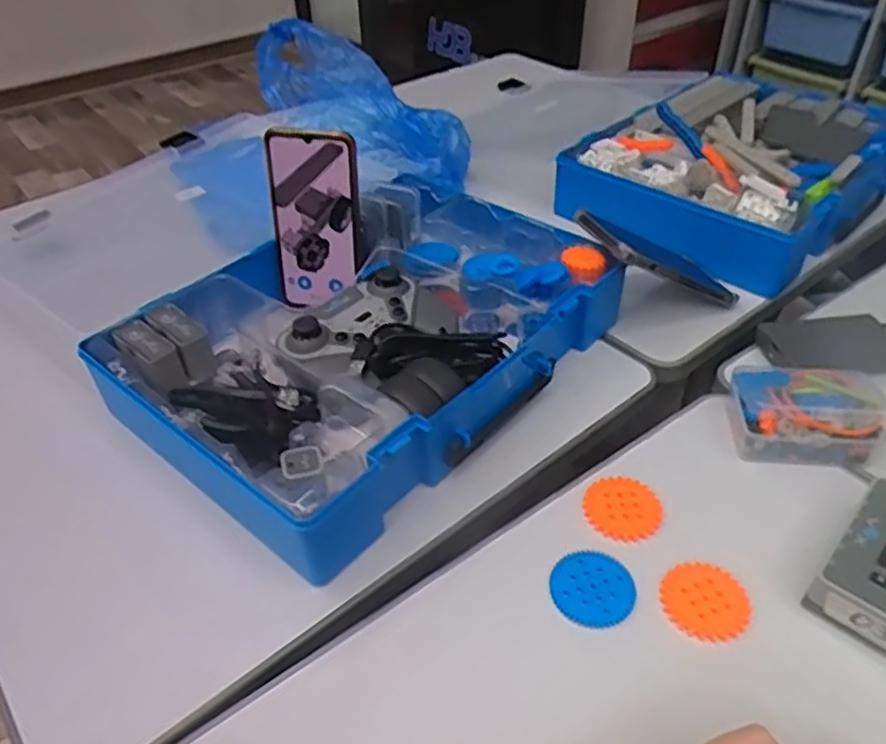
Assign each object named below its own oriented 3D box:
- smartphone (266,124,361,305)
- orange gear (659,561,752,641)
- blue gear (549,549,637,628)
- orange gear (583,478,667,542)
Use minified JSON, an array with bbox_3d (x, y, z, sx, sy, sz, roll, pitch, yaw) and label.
[{"bbox_3d":[-0.109,-0.128,0.616,0.075,0.156,0.012,9,30,14],"label":"smartphone"},{"bbox_3d":[0.158,0.137,0.432,0.049,0.004,0.050,-1,41,1],"label":"orange gear"},{"bbox_3d":[0.092,0.132,0.441,0.051,0.004,0.048,-1,41,1],"label":"blue gear"},{"bbox_3d":[0.121,0.092,0.486,0.050,0.004,0.052,-1,41,1],"label":"orange gear"}]

